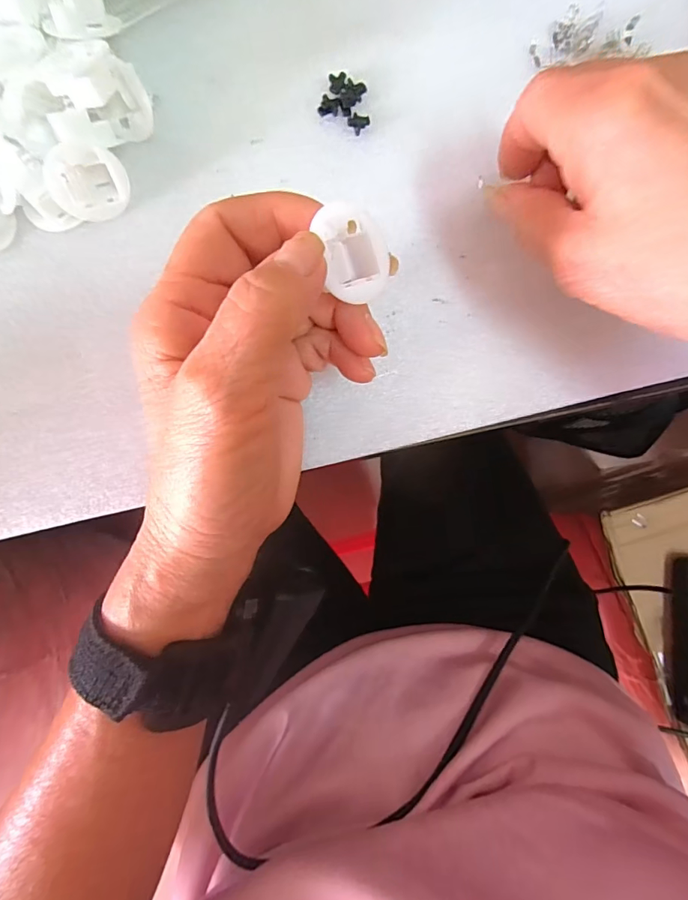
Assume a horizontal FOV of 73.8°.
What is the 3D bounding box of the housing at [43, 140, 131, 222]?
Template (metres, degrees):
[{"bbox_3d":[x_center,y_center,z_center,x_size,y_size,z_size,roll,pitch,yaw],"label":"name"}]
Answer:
[{"bbox_3d":[-0.114,-0.121,0.206,0.031,0.029,0.012,-21,52,-4],"label":"housing"}]

